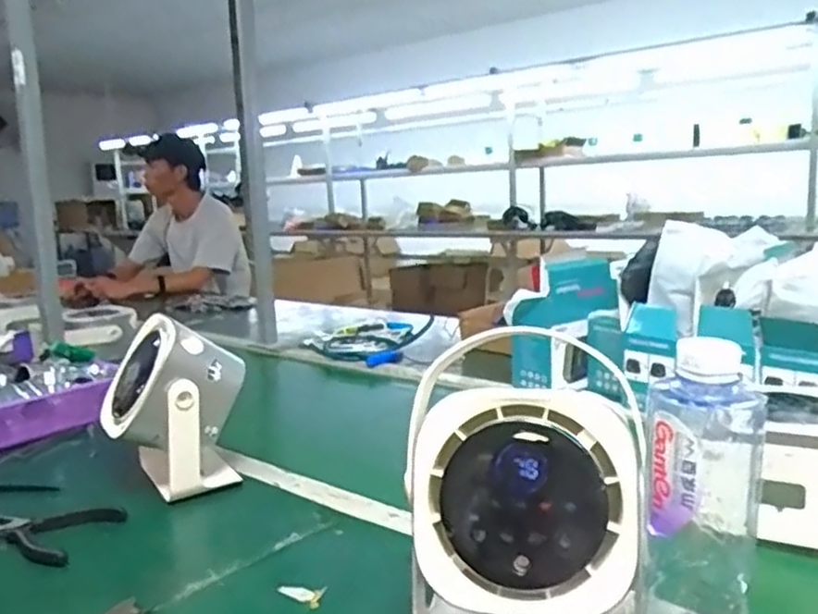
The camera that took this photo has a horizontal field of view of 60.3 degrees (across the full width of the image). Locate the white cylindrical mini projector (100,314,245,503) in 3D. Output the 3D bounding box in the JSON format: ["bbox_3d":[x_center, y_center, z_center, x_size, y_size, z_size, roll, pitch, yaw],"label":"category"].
[{"bbox_3d":[-0.268,0.114,0.796,0.135,0.182,0.124,-9,11,-35],"label":"white cylindrical mini projector"}]

